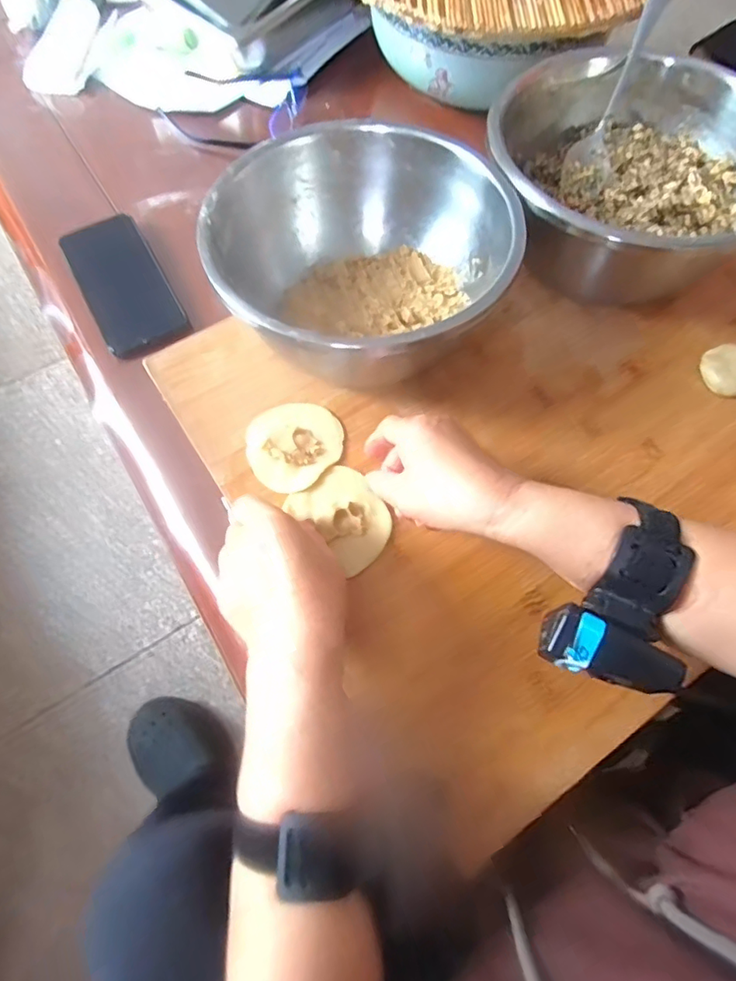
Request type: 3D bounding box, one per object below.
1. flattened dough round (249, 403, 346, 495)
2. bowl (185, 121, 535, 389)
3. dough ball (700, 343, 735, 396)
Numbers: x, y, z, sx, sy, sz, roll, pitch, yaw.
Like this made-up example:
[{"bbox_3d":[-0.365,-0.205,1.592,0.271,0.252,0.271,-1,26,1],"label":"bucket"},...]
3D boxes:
[{"bbox_3d":[-0.060,-0.039,0.420,0.071,0.009,0.076,0,66,0],"label":"flattened dough round"},{"bbox_3d":[-0.002,-0.178,0.429,0.232,0.113,0.196,-17,67,-8],"label":"bowl"},{"bbox_3d":[0.303,-0.100,0.443,0.039,0.019,0.045,-38,71,-15],"label":"dough ball"}]

